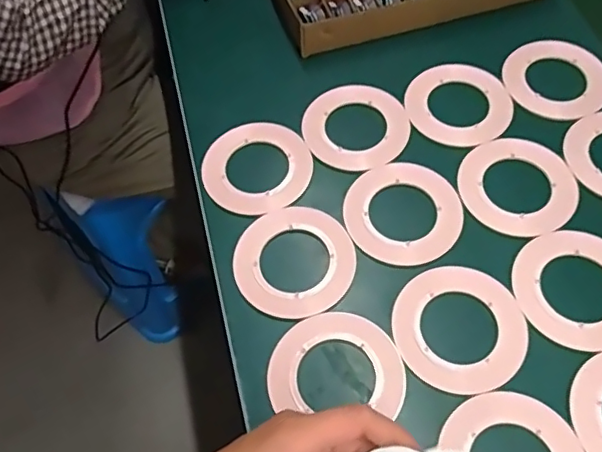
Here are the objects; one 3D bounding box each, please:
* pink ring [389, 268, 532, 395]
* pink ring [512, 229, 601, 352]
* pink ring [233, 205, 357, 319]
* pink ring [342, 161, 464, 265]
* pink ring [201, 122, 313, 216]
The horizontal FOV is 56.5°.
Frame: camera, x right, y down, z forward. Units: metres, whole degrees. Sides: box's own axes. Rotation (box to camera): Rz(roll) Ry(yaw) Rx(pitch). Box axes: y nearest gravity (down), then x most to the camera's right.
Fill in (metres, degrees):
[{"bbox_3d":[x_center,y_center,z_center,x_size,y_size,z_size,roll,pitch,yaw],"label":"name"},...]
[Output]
[{"bbox_3d":[0.124,0.079,0.438,0.099,0.004,0.099,-29,63,-13],"label":"pink ring"},{"bbox_3d":[0.224,0.049,0.449,0.100,0.004,0.101,-1,60,2],"label":"pink ring"},{"bbox_3d":[-0.006,0.028,0.476,0.100,0.004,0.101,-1,60,2],"label":"pink ring"},{"bbox_3d":[0.089,-0.014,0.494,0.100,0.005,0.101,-1,60,2],"label":"pink ring"},{"bbox_3d":[-0.040,-0.057,0.522,0.098,0.006,0.098,-1,60,2],"label":"pink ring"}]

